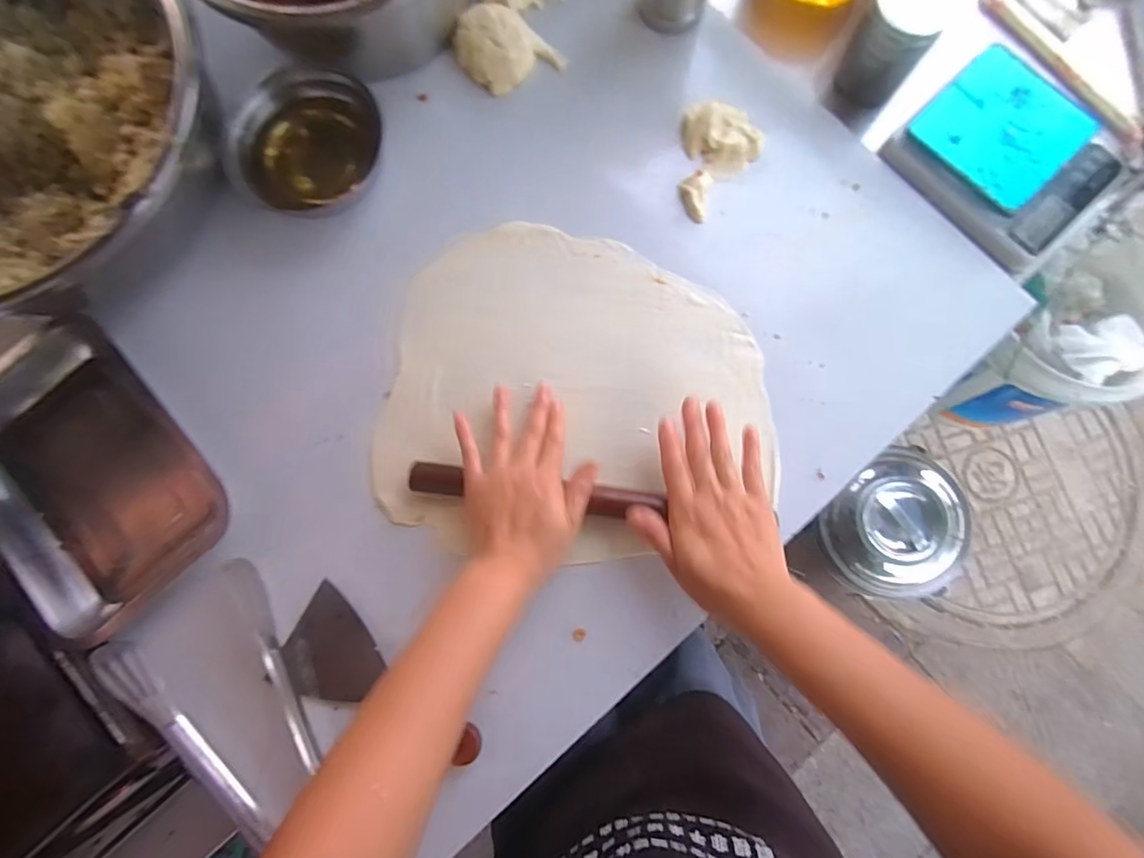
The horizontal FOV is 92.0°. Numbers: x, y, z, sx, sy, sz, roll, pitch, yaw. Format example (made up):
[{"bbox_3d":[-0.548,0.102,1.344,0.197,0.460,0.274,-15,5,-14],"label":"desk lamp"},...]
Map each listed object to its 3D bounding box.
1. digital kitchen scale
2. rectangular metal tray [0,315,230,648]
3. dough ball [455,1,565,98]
[{"bbox_3d":[0.388,-0.246,0.491,0.159,0.028,0.138,43,83,6],"label":"digital kitchen scale"},{"bbox_3d":[-0.424,0.038,0.484,0.168,0.052,0.247,-38,83,-6],"label":"rectangular metal tray"},{"bbox_3d":[-0.064,-0.358,0.524,0.091,0.032,0.066,34,82,5],"label":"dough ball"}]

